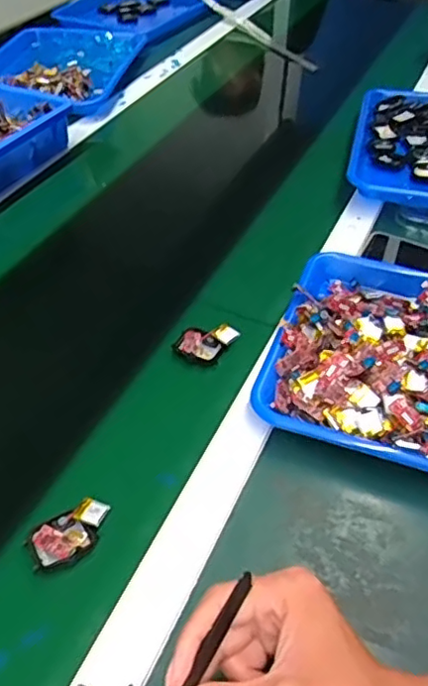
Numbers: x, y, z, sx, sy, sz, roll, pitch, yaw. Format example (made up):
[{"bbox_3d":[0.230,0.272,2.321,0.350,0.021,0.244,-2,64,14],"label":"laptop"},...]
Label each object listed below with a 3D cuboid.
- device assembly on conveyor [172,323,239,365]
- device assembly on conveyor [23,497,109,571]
[{"bbox_3d":[-0.009,-0.002,0.596,0.049,0.014,0.049,24,48,23],"label":"device assembly on conveyor"},{"bbox_3d":[-0.104,0.138,0.448,0.061,0.011,0.038,-26,49,-25],"label":"device assembly on conveyor"}]

